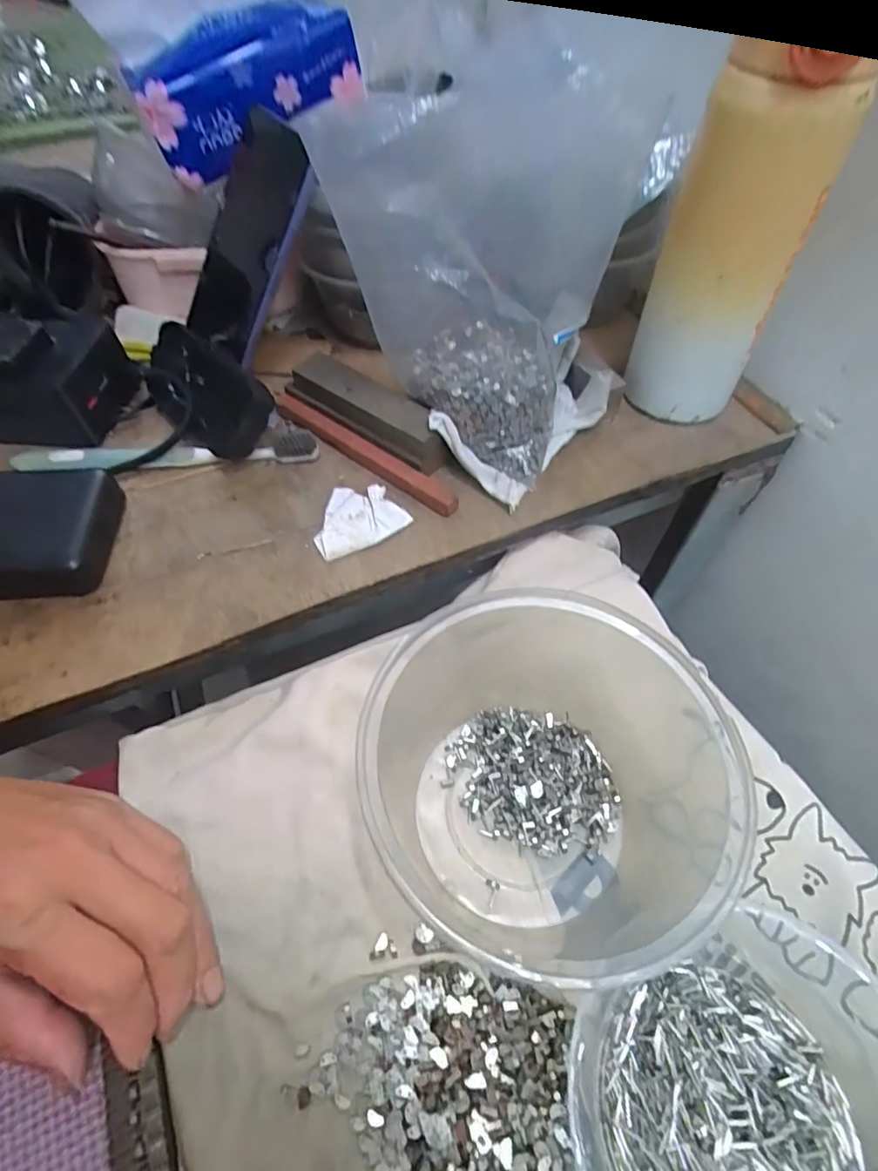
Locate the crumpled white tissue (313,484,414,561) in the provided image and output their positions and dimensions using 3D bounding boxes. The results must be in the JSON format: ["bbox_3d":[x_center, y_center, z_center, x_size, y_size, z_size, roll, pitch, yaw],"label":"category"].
[{"bbox_3d":[-0.047,-0.040,0.326,0.053,0.009,0.040,-20,61,-12],"label":"crumpled white tissue"}]

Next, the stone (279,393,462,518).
[{"bbox_3d":[-0.051,-0.085,0.353,0.150,0.010,0.016,34,65,19],"label":"stone"}]

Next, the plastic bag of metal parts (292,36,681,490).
[{"bbox_3d":[0.022,-0.183,0.330,0.118,0.154,0.204,-28,63,-17],"label":"plastic bag of metal parts"}]

